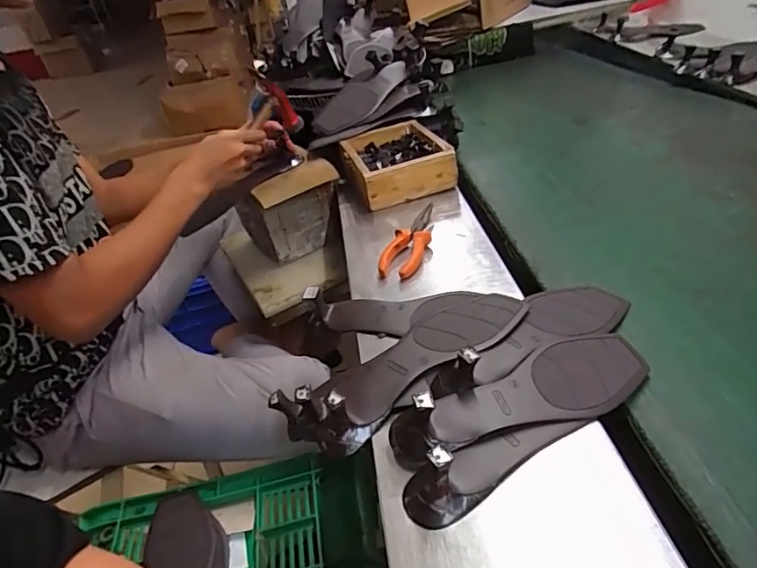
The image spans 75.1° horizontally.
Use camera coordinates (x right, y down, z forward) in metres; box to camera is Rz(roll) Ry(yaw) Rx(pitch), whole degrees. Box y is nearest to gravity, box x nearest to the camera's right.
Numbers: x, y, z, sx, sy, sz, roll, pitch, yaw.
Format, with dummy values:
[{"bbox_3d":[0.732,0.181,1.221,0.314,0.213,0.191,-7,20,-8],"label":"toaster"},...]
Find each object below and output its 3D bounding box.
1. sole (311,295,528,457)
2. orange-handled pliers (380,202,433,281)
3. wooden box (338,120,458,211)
[{"bbox_3d":[0.042,0.069,0.500,0.246,0.027,0.082,-27,39,-22],"label":"sole"},{"bbox_3d":[0.045,-0.058,0.667,0.048,0.029,0.140,7,39,22],"label":"orange-handled pliers"},{"bbox_3d":[0.028,-0.202,0.837,0.153,0.071,0.182,-15,37,-8],"label":"wooden box"}]

